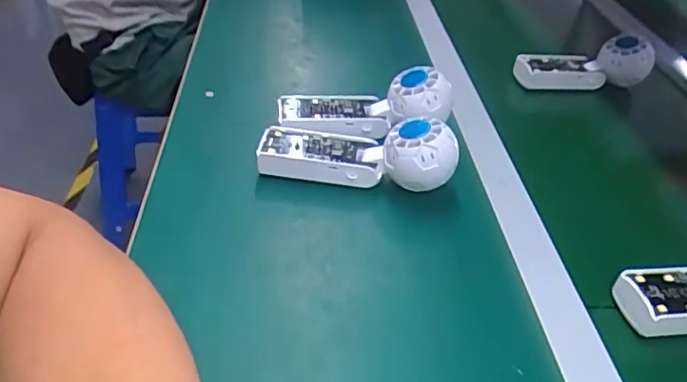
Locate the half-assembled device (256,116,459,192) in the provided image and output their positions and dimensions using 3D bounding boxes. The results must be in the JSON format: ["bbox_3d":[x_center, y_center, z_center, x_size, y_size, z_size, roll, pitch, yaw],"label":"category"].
[{"bbox_3d":[0.011,-0.038,0.479,0.169,0.061,0.053,10,40,5],"label":"half-assembled device"}]

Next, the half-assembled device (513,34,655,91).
[{"bbox_3d":[0.305,-0.162,0.697,0.168,0.059,0.050,2,39,-7],"label":"half-assembled device"}]

